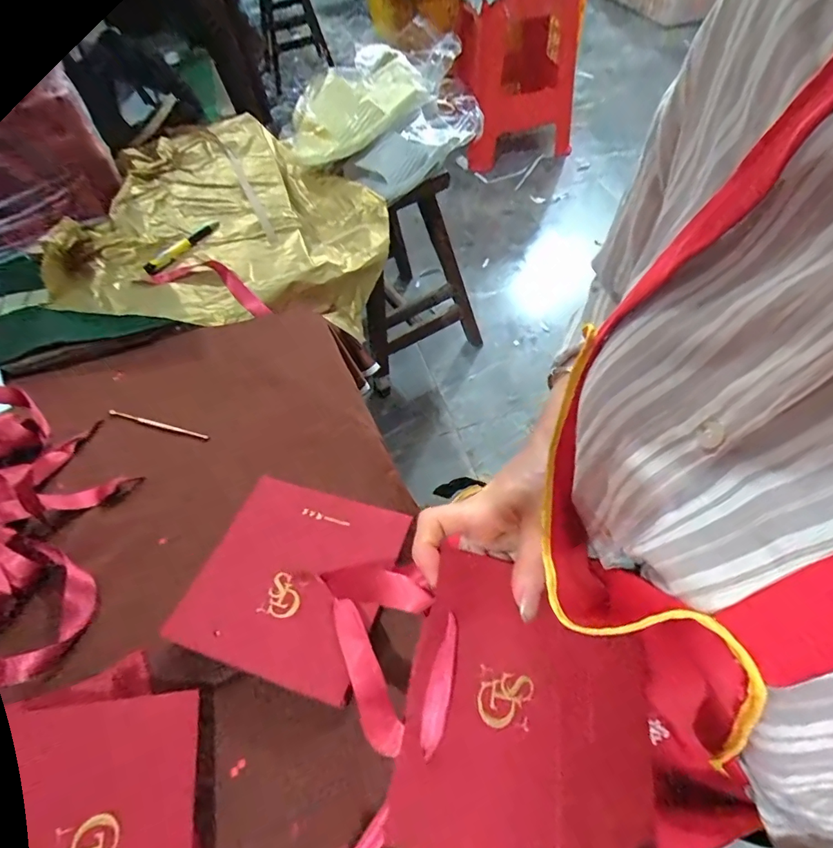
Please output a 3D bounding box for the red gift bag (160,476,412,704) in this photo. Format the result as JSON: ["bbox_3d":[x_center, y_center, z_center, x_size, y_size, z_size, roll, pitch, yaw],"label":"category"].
[{"bbox_3d":[-0.091,0.113,0.345,0.136,0.016,0.135,13,56,14],"label":"red gift bag"}]

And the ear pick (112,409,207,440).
[{"bbox_3d":[-0.258,0.001,0.450,0.117,0.006,0.006,13,56,14],"label":"ear pick"}]

